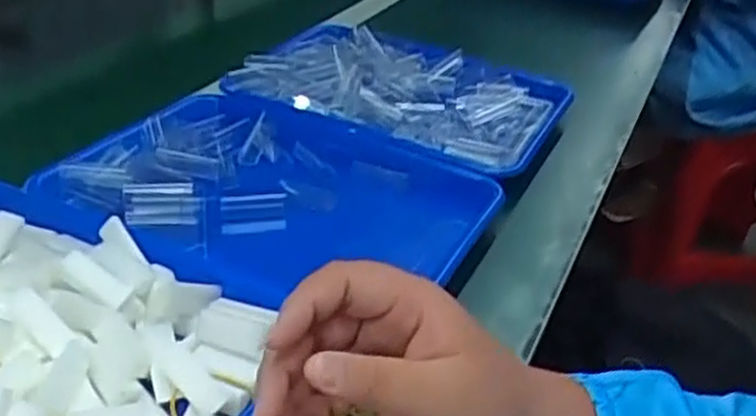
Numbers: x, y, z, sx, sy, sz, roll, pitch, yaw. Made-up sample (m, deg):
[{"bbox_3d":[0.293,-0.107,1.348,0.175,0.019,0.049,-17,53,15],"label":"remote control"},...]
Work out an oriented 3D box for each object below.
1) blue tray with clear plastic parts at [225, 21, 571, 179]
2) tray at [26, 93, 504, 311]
[{"bbox_3d":[0.033,-0.126,0.806,0.321,0.038,0.246,17,35,17],"label":"blue tray with clear plastic parts"},{"bbox_3d":[-0.088,0.008,0.642,0.314,0.072,0.264,23,37,25],"label":"tray"}]

